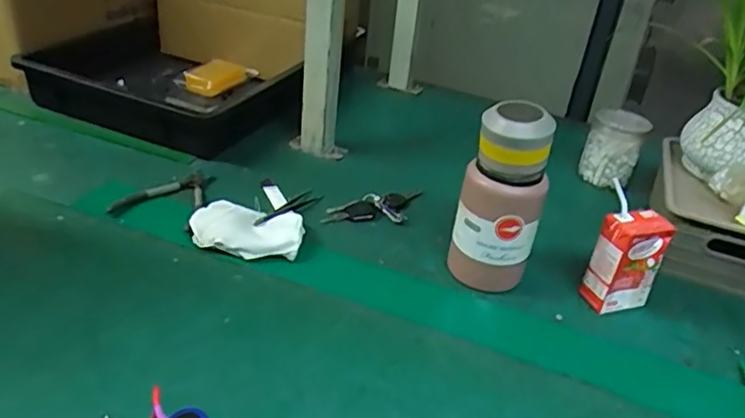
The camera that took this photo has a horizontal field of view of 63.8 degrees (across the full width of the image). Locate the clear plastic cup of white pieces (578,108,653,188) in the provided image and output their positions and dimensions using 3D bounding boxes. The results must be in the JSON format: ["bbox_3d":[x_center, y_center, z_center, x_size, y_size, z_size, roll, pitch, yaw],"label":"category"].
[{"bbox_3d":[0.371,-0.096,0.923,0.080,0.090,0.083,19,34,21],"label":"clear plastic cup of white pieces"}]

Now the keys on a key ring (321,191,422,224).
[{"bbox_3d":[0.008,-0.001,0.790,0.150,0.014,0.054,-10,35,-24],"label":"keys on a key ring"}]

